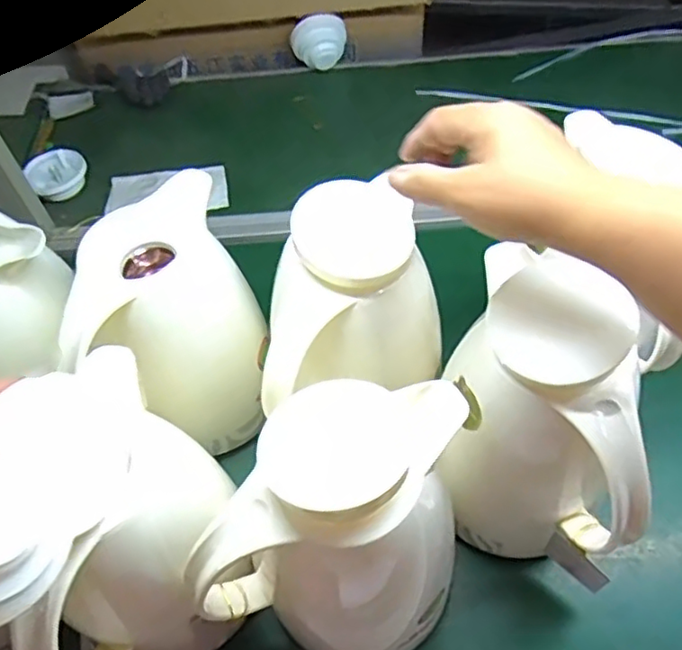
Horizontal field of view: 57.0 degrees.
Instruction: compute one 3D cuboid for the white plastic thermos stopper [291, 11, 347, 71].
[{"bbox_3d":[-0.034,-0.442,0.983,0.083,0.077,0.041,-5,25,-3],"label":"white plastic thermos stopper"}]

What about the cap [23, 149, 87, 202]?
[{"bbox_3d":[-0.394,-0.211,0.875,0.077,0.034,0.077,-1,54,2],"label":"cap"}]

